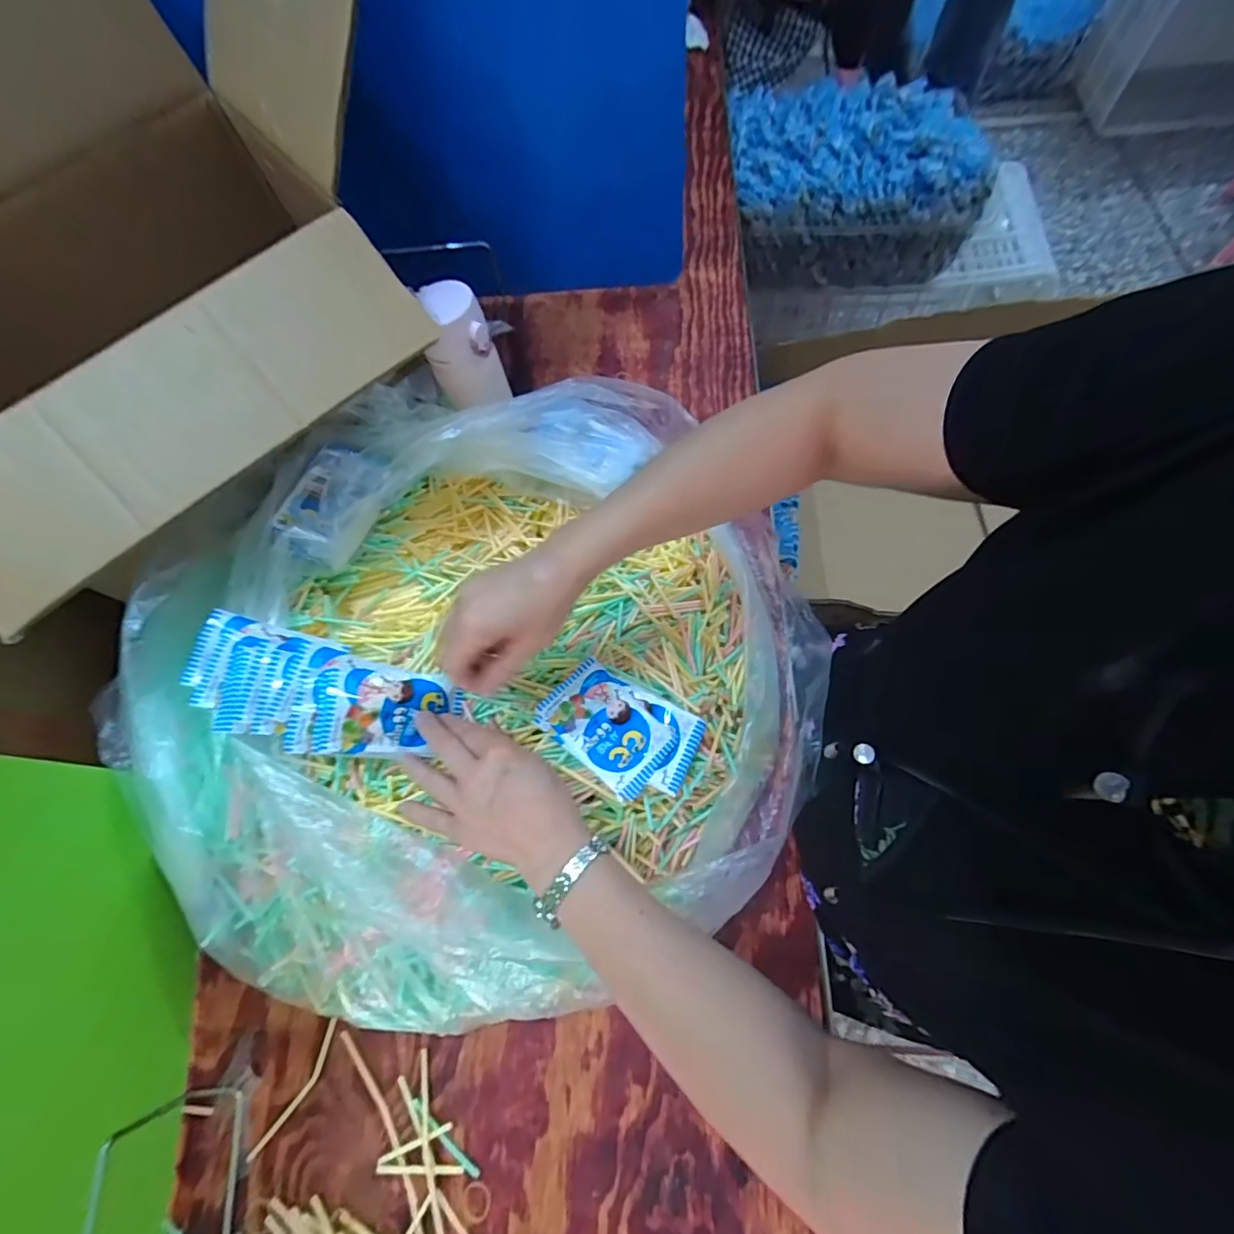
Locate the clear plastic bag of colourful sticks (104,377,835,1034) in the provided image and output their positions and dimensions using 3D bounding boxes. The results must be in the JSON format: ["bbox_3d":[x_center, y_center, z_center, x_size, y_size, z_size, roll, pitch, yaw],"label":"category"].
[{"bbox_3d":[-0.114,0.036,0.488,0.547,0.139,0.508,-36,72,-10],"label":"clear plastic bag of colourful sticks"}]

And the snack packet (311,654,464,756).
[{"bbox_3d":[-0.179,0.072,0.433,0.106,0.020,0.073,11,71,-28],"label":"snack packet"}]

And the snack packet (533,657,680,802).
[{"bbox_3d":[-0.010,0.091,0.458,0.106,0.017,0.072,38,75,15],"label":"snack packet"}]

